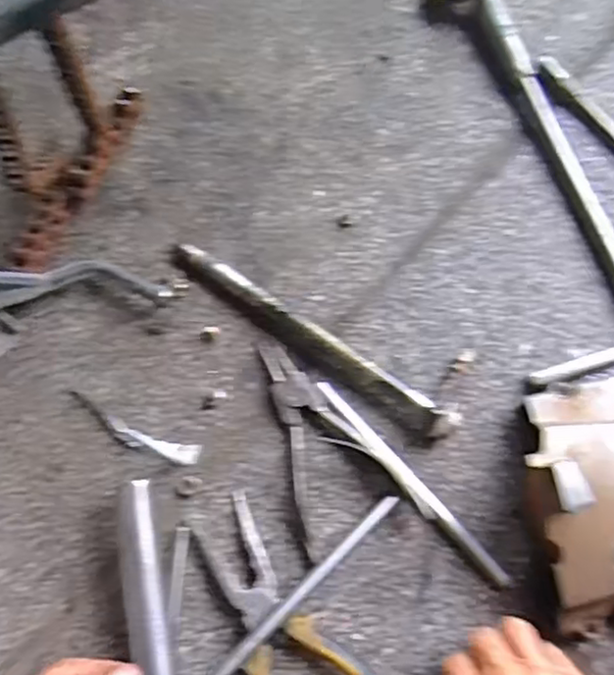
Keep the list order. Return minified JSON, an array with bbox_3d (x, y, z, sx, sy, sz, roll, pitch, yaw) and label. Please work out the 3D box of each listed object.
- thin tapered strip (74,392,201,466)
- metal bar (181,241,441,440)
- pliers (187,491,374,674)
[{"bbox_3d":[-0.121,0.065,0.460,0.096,0.008,0.018,22,74,4],"label":"thin tapered strip"},{"bbox_3d":[-0.003,-0.002,0.472,0.217,0.020,0.019,35,75,8],"label":"metal bar"},{"bbox_3d":[-0.025,0.195,0.415,0.092,0.029,0.180,-34,77,-11],"label":"pliers"}]

